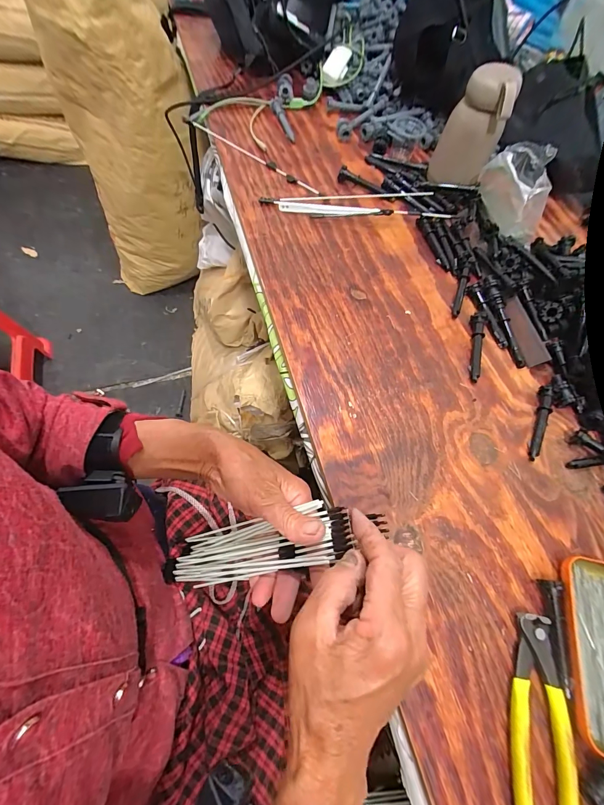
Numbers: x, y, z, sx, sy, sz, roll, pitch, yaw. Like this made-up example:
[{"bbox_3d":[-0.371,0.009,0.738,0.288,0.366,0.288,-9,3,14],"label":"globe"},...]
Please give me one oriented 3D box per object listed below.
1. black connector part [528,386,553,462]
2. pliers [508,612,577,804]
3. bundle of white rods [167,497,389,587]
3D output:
[{"bbox_3d":[0.275,0.024,0.398,0.016,0.017,0.091,21,65,4],"label":"black connector part"},{"bbox_3d":[0.190,0.265,0.280,0.047,0.014,0.165,10,65,-2],"label":"pliers"},{"bbox_3d":[-0.051,0.142,0.338,0.024,0.304,0.052,15,57,-42],"label":"bundle of white rods"}]

